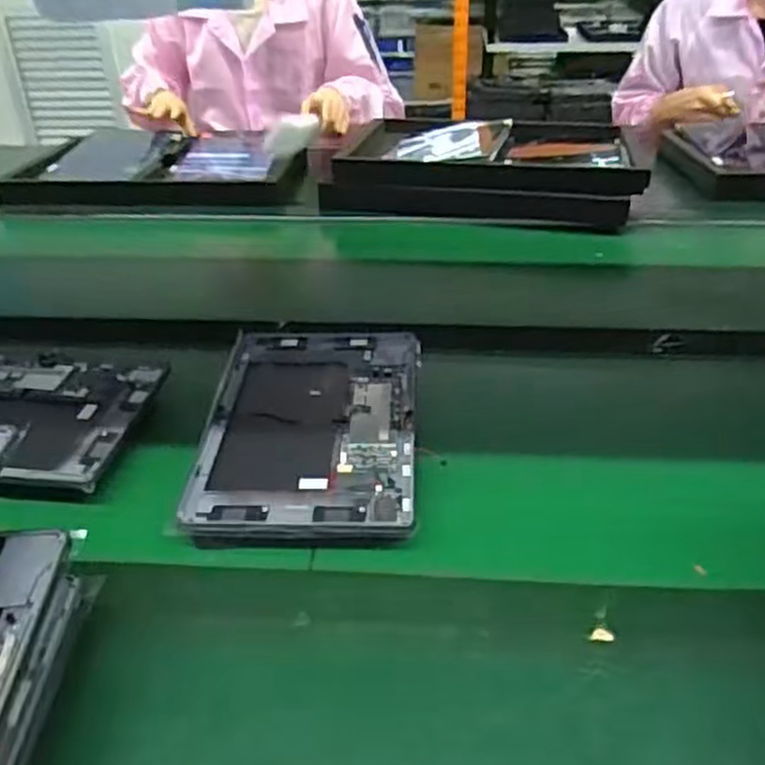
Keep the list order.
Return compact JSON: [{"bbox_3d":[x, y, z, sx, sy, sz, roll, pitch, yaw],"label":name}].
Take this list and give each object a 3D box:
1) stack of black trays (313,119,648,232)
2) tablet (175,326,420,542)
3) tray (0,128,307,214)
[{"bbox_3d":[0.166,-0.332,1.152,0.452,0.095,0.290,9,35,15],"label":"stack of black trays"},{"bbox_3d":[-0.057,0.028,0.609,0.169,0.010,0.279,0,34,3],"label":"tablet"},{"bbox_3d":[-0.373,-0.377,1.271,0.466,0.053,0.376,-1,34,1],"label":"tray"}]

